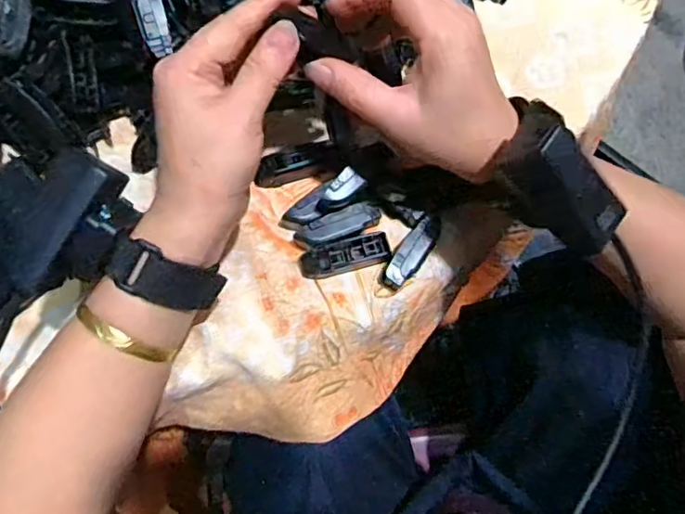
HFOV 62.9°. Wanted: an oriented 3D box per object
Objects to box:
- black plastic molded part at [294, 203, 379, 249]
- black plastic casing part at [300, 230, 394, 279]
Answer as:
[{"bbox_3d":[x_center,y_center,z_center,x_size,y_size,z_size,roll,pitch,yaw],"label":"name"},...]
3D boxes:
[{"bbox_3d":[-0.003,-0.019,0.354,0.055,0.012,0.016,-21,75,-6],"label":"black plastic molded part"},{"bbox_3d":[0.002,0.000,0.354,0.056,0.010,0.019,-15,75,-4],"label":"black plastic casing part"}]

